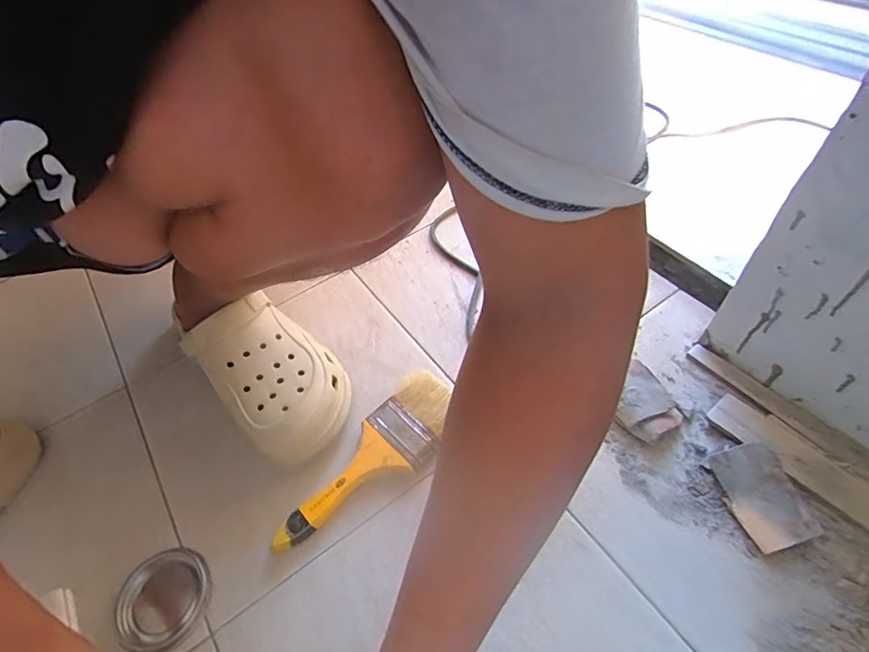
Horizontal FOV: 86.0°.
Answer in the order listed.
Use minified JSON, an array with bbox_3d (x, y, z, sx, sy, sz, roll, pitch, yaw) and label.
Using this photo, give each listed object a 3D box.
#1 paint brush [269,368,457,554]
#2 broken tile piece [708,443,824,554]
[{"bbox_3d":[-0.059,0.130,0.446,0.073,0.024,0.211,34,61,27],"label":"paint brush"},{"bbox_3d":[0.278,0.143,0.396,0.054,0.010,0.080,-21,65,7],"label":"broken tile piece"}]

